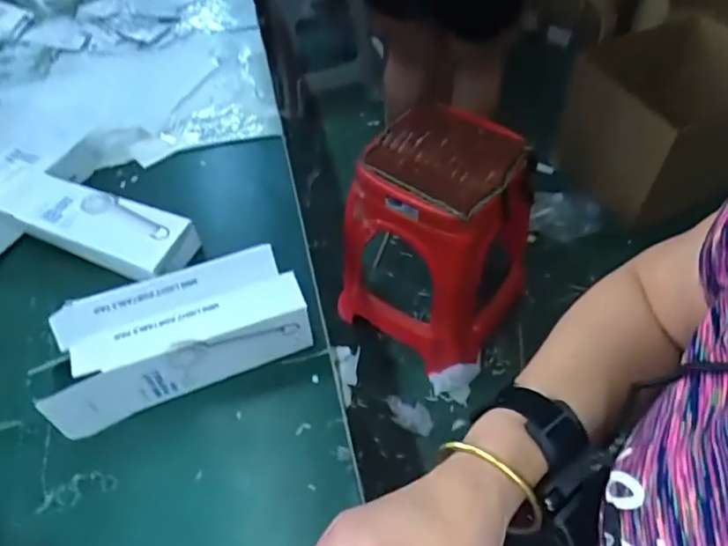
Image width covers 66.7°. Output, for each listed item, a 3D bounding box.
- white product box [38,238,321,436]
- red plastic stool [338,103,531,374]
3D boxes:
[{"bbox_3d":[-0.155,0.054,0.461,0.209,0.072,0.089,-20,55,-14],"label":"white product box"},{"bbox_3d":[0.167,-0.072,1.186,0.339,0.469,0.337,24,58,20],"label":"red plastic stool"}]

